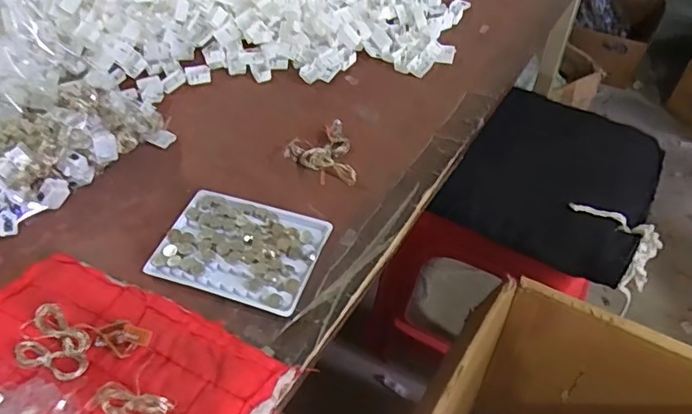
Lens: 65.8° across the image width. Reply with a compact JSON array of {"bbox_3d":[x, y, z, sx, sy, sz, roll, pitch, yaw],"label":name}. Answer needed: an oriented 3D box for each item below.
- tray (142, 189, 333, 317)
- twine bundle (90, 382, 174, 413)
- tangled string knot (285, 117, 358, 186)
[{"bbox_3d":[-0.087,0.033,0.444,0.128,0.007,0.091,15,52,14],"label":"tray"},{"bbox_3d":[-0.144,0.128,0.349,0.058,0.017,0.018,14,52,13],"label":"twine bundle"},{"bbox_3d":[-0.026,-0.050,0.512,0.061,0.015,0.077,-6,50,-3],"label":"tangled string knot"}]

